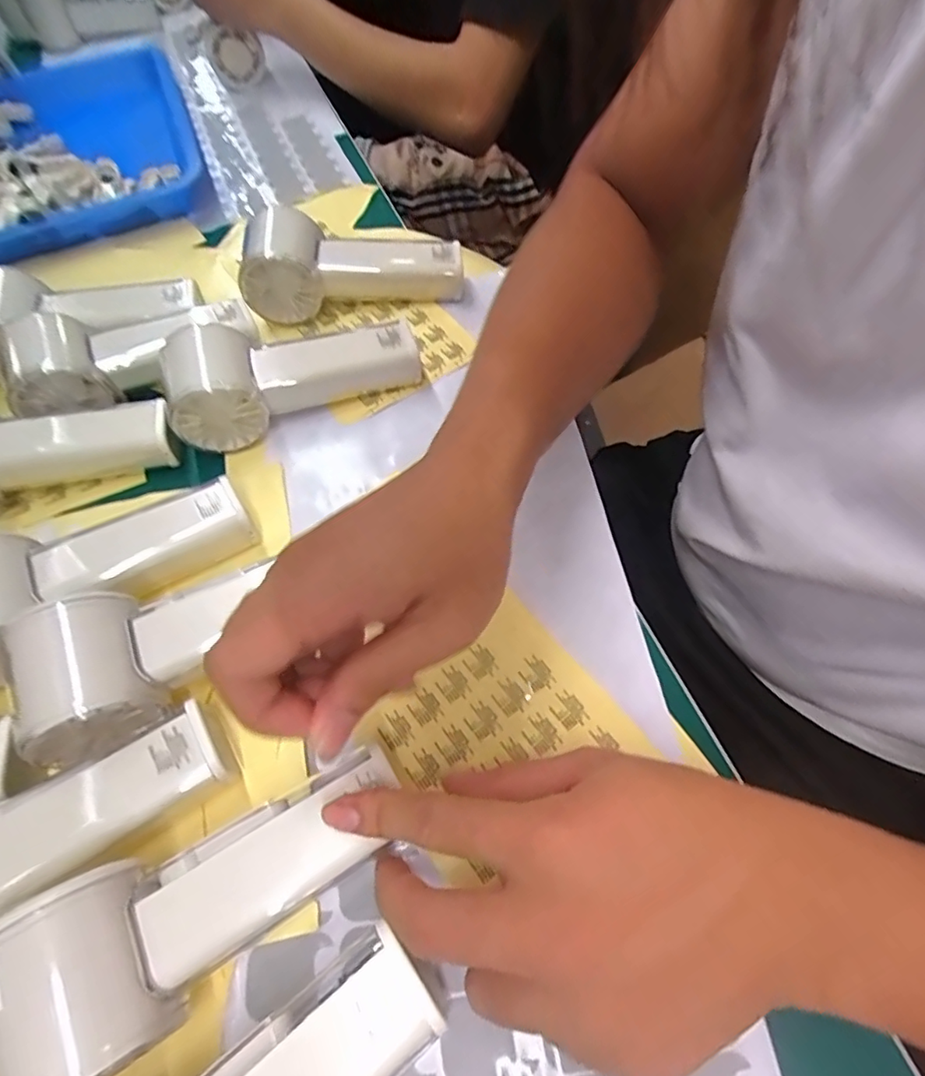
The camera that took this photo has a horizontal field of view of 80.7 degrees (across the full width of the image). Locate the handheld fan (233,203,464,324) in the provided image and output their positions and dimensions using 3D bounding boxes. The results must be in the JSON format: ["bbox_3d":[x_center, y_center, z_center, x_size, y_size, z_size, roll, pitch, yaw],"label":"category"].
[{"bbox_3d":[-0.077,-0.193,0.389,0.150,0.056,0.053,-8,60,0],"label":"handheld fan"}]

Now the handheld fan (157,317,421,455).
[{"bbox_3d":[-0.104,-0.104,0.338,0.150,0.052,0.058,-17,61,-5],"label":"handheld fan"}]

